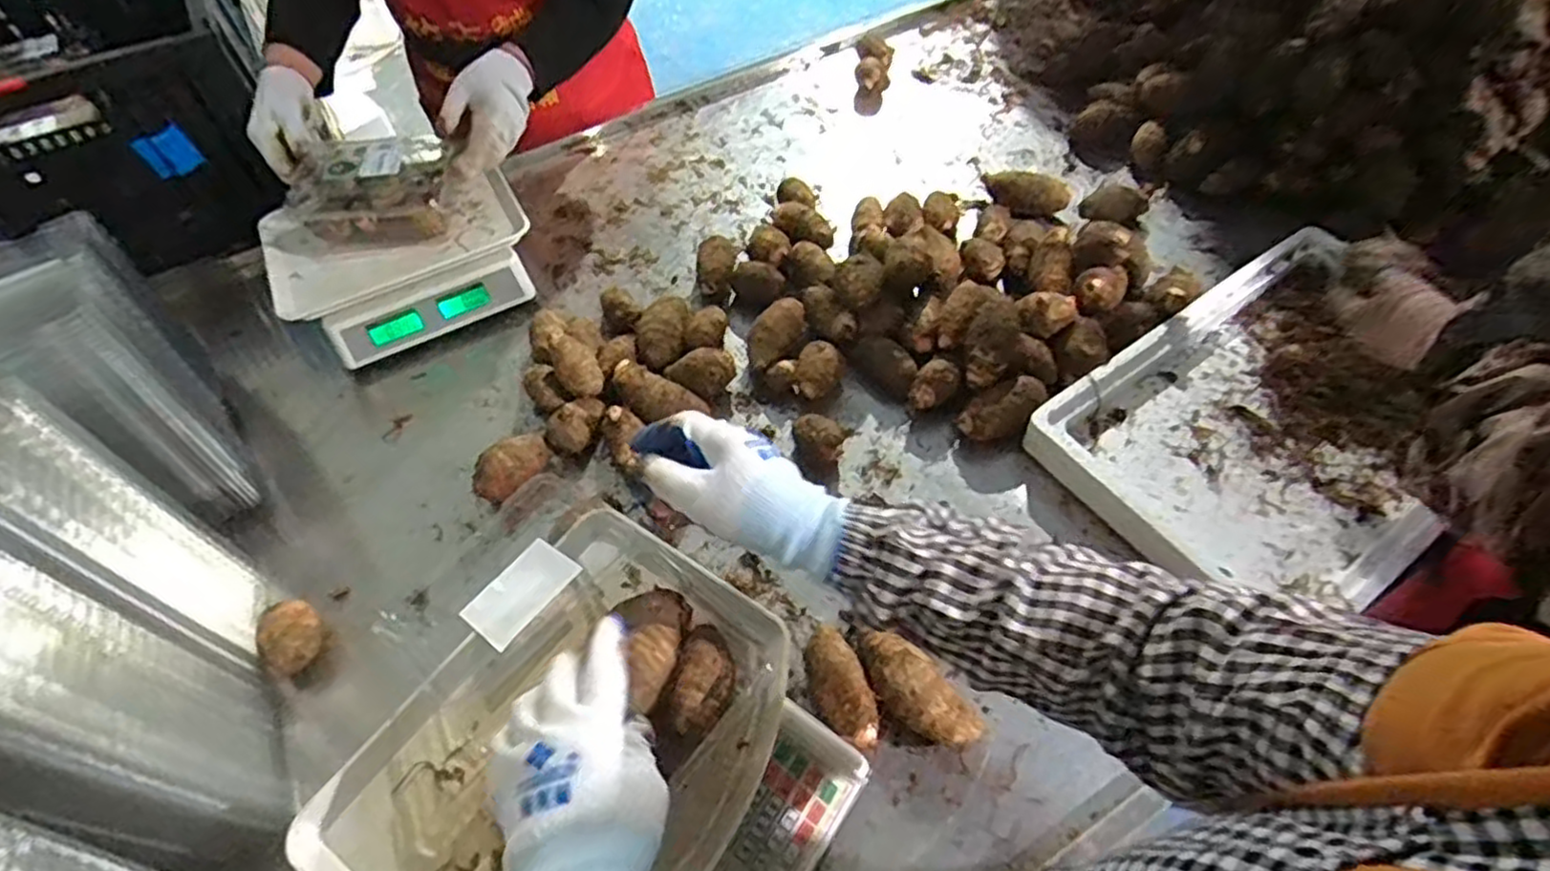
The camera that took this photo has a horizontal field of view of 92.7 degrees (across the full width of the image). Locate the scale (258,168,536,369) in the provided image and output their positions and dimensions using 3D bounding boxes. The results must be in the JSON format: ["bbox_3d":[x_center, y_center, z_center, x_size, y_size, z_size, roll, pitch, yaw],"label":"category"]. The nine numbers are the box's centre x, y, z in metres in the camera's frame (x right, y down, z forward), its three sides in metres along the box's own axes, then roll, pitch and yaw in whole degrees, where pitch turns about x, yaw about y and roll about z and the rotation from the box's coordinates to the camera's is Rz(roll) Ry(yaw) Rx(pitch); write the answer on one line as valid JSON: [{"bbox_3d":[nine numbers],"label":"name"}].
[{"bbox_3d":[-0.432,-0.204,0.887,0.277,0.105,0.202,-25,57,-14],"label":"scale"}]

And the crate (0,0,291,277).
[{"bbox_3d":[-0.949,-0.513,1.020,0.389,0.219,0.682,-27,58,-15],"label":"crate"}]

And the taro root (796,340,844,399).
[{"bbox_3d":[0.048,-0.067,0.798,0.046,0.051,0.056,6,55,7],"label":"taro root"}]

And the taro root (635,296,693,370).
[{"bbox_3d":[-0.123,-0.107,0.833,0.064,0.050,0.079,-9,55,-3],"label":"taro root"}]

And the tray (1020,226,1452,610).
[{"bbox_3d":[0.504,-0.028,0.718,0.460,0.044,0.289,-33,59,-18],"label":"tray"}]

